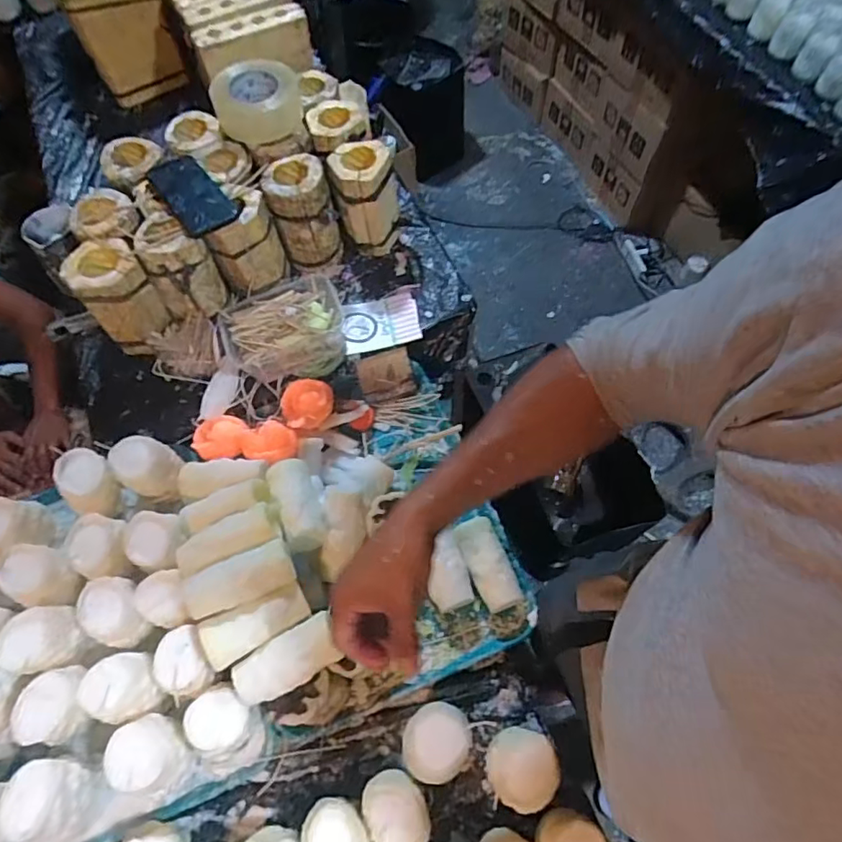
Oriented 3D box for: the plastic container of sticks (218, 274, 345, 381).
[{"bbox_3d":[-0.201,-0.132,0.793,0.172,0.073,0.125,-14,64,-6],"label":"plastic container of sticks"}]

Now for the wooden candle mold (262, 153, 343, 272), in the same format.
[{"bbox_3d":[-0.181,-0.316,0.849,0.093,0.144,0.087,-21,65,-9],"label":"wooden candle mold"}]

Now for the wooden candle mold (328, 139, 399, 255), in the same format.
[{"bbox_3d":[-0.084,-0.343,0.862,0.097,0.151,0.083,-7,63,-2],"label":"wooden candle mold"}]

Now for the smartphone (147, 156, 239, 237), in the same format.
[{"bbox_3d":[-0.317,-0.318,0.763,0.076,0.014,0.139,-33,72,-14],"label":"smartphone"}]

